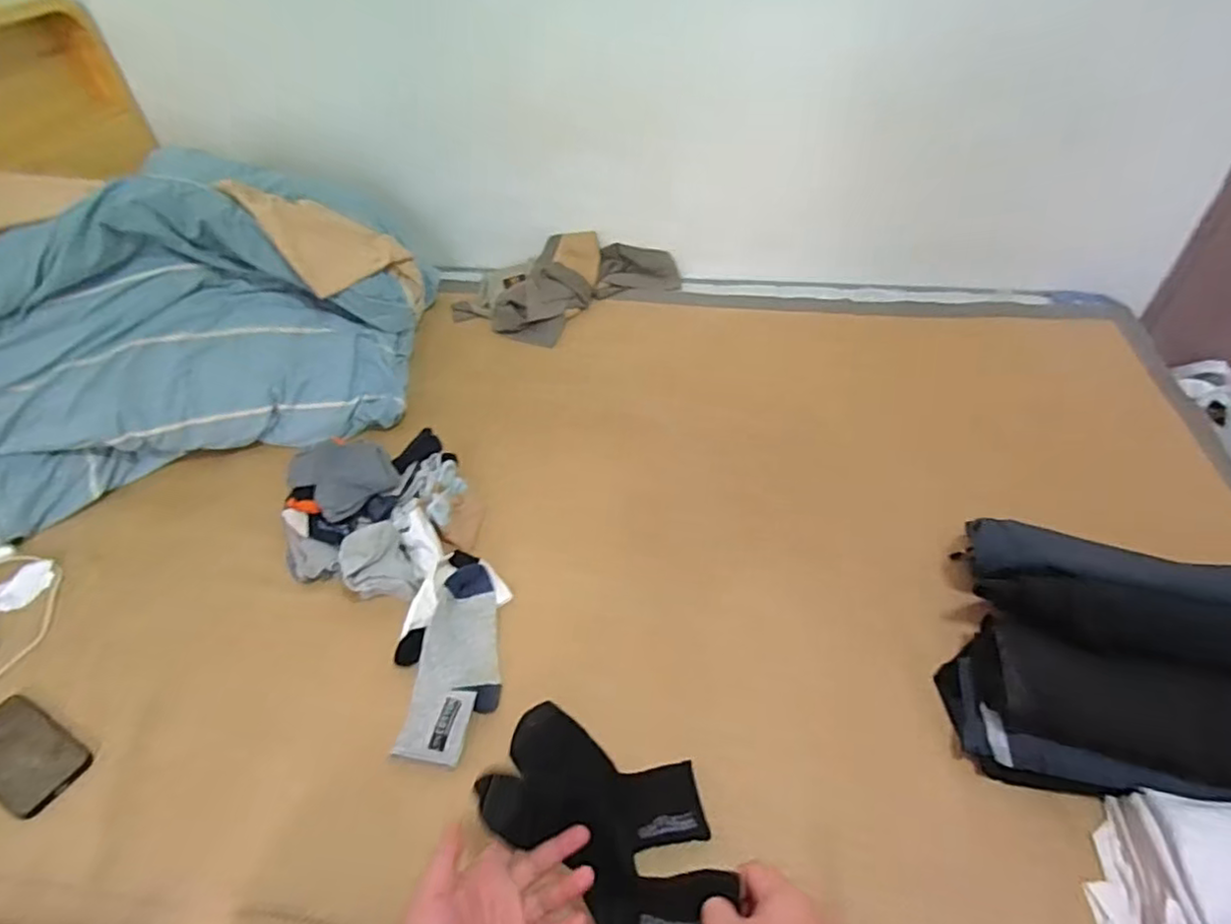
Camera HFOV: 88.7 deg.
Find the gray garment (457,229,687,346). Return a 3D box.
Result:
[{"bbox_3d":[-0.096,-0.365,1.255,0.276,0.061,0.395,34,56,31],"label":"gray garment"}]

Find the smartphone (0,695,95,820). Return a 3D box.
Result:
[{"bbox_3d":[-0.634,0.309,0.673,0.157,0.012,0.072,20,50,22],"label":"smartphone"}]

